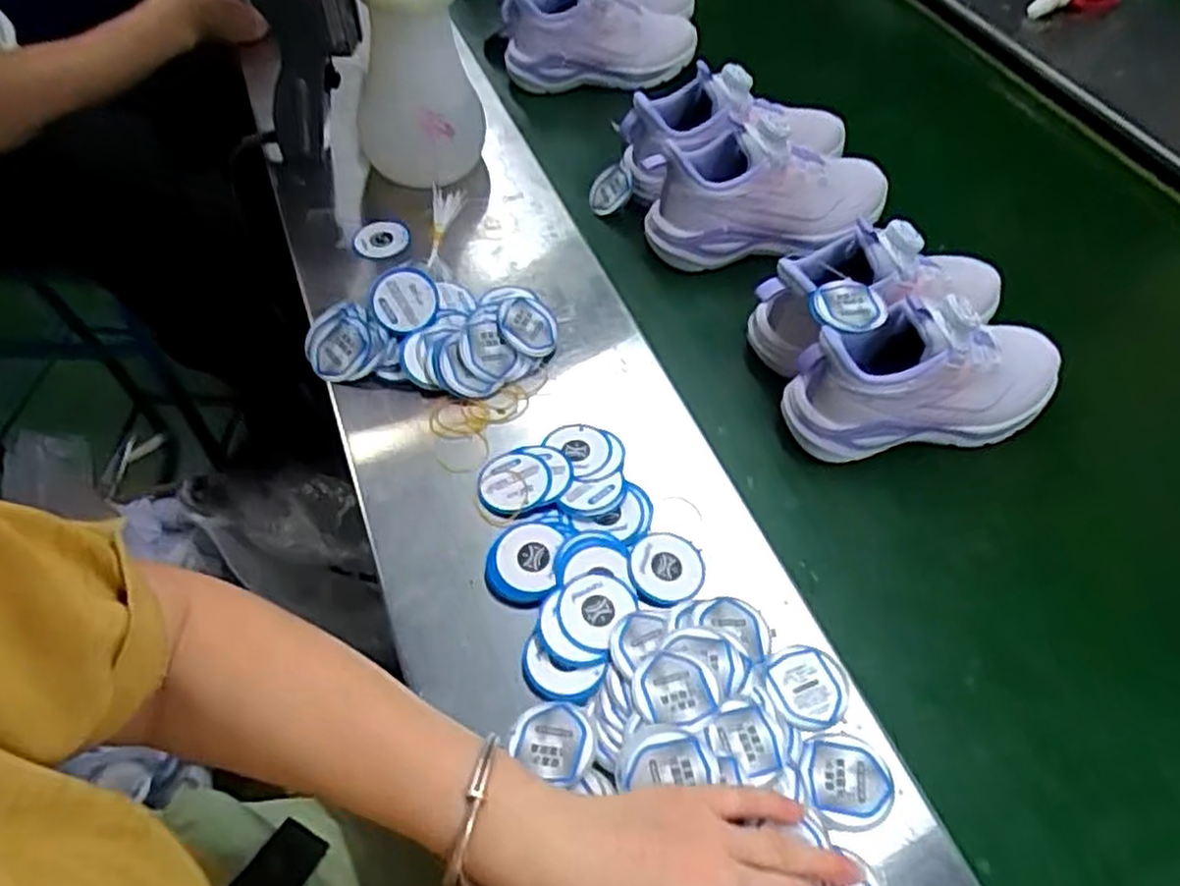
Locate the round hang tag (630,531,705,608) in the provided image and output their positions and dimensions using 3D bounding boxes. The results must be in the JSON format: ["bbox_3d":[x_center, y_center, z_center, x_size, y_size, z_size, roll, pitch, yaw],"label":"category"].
[{"bbox_3d":[0.048,0.078,0.489,0.048,0.007,0.048,1,52,-2],"label":"round hang tag"}]

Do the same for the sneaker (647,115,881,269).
[{"bbox_3d":[0.155,-0.221,0.668,0.210,0.102,0.075,-5,57,0],"label":"sneaker"}]

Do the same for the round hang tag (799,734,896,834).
[{"bbox_3d":[0.135,0.176,0.410,0.046,0.004,0.046,1,52,-2],"label":"round hang tag"}]

